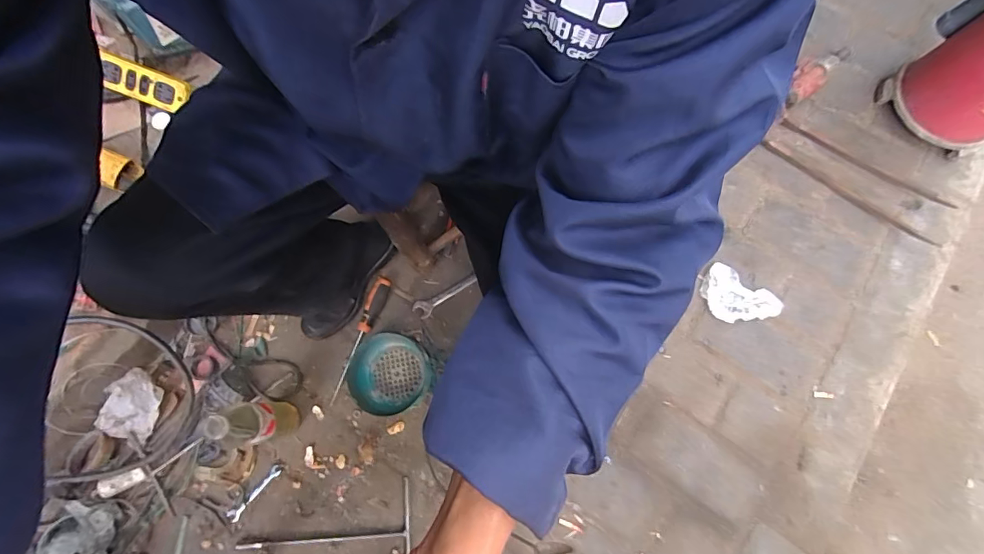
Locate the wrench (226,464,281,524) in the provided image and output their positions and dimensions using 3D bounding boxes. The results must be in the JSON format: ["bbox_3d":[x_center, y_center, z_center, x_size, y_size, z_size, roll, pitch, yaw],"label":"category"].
[{"bbox_3d":[-0.429,0.391,0.832,0.020,0.010,0.116,41,81,12],"label":"wrench"}]

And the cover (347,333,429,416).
[{"bbox_3d":[-0.191,0.183,0.863,0.155,0.063,0.148,11,76,5],"label":"cover"}]

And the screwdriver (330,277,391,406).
[{"bbox_3d":[-0.254,0.116,0.878,0.031,0.038,0.247,21,74,4],"label":"screwdriver"}]

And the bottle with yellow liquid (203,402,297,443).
[{"bbox_3d":[-0.377,0.237,0.751,0.062,0.215,0.062,2,76,3],"label":"bottle with yellow liquid"}]

